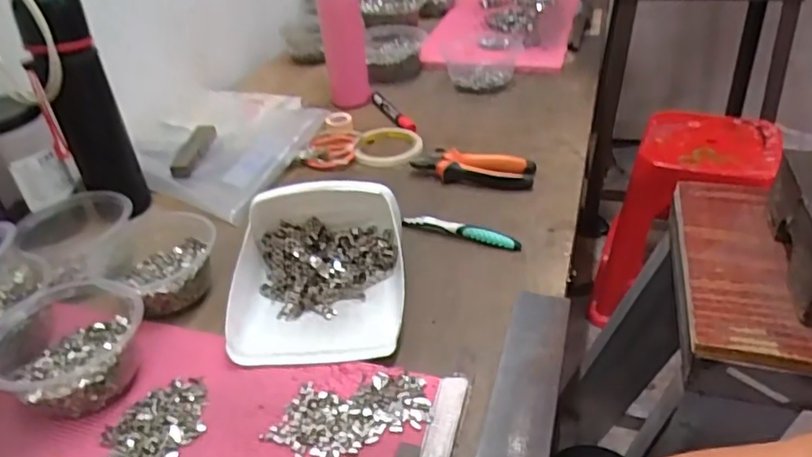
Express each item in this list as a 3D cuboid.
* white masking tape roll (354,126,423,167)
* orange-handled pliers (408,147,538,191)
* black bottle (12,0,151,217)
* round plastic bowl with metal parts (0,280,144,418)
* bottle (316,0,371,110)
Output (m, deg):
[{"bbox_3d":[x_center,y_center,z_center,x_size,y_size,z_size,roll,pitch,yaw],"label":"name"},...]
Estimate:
[{"bbox_3d":[-0.024,-0.112,0.823,0.092,0.020,0.096,-1,36,1],"label":"white masking tape roll"},{"bbox_3d":[0.083,-0.078,0.740,0.148,0.025,0.055,7,36,17],"label":"orange-handled pliers"},{"bbox_3d":[-0.345,-0.133,0.644,0.063,0.227,0.055,-22,39,-23],"label":"black bottle"},{"bbox_3d":[-0.273,0.092,0.484,0.111,0.059,0.120,-4,34,2],"label":"round plastic bowl with metal parts"},{"bbox_3d":[-0.096,-0.295,0.908,0.067,0.240,0.061,-4,34,2],"label":"bottle"}]

